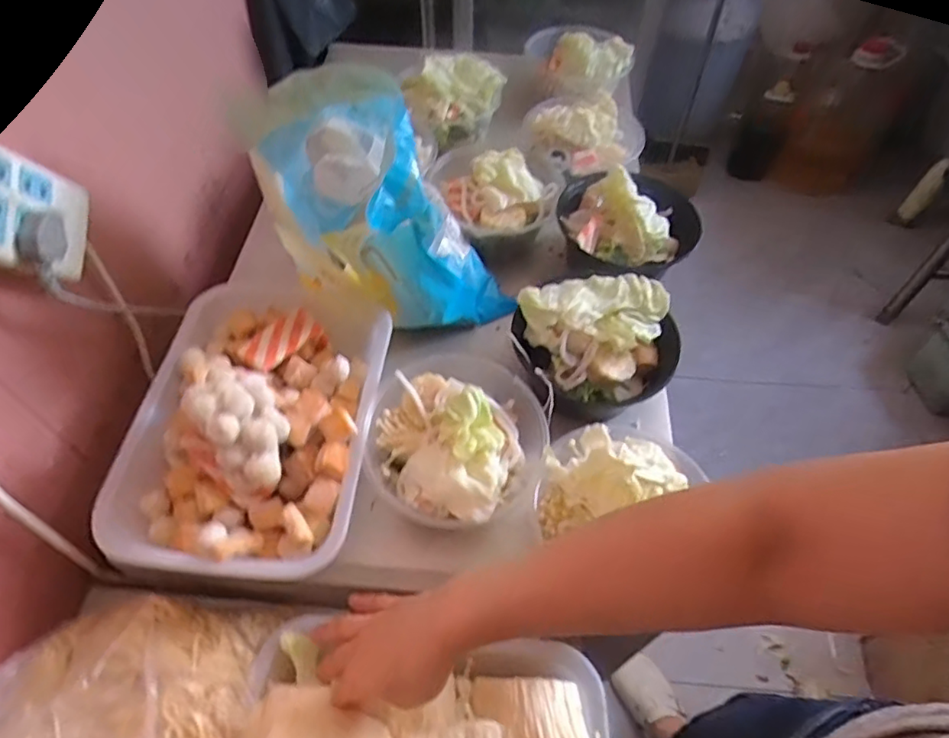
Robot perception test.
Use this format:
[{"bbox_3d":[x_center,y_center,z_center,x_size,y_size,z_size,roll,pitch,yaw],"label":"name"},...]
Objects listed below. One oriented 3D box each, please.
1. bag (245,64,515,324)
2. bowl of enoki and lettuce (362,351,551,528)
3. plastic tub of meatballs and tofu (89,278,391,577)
[{"bbox_3d":[-0.087,-0.170,0.626,0.231,0.254,0.189,-20,57,-15],"label":"bag"},{"bbox_3d":[-0.021,0.062,0.557,0.157,0.070,0.160,1,54,-1],"label":"bowl of enoki and lettuce"},{"bbox_3d":[-0.201,0.036,0.546,0.212,0.112,0.279,5,54,3],"label":"plastic tub of meatballs and tofu"}]

